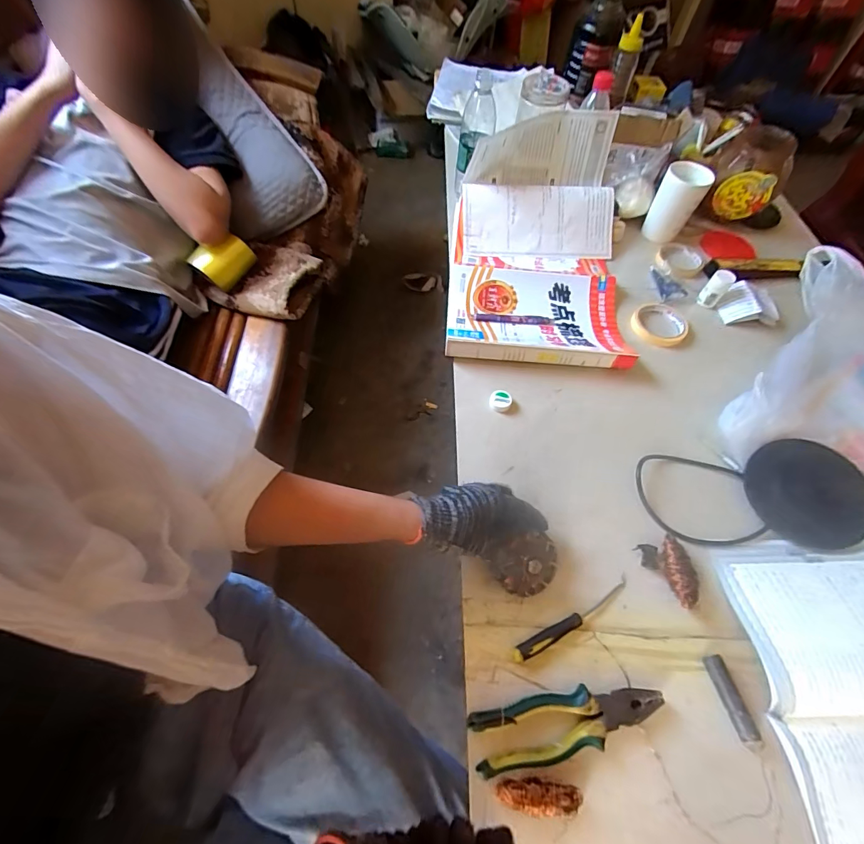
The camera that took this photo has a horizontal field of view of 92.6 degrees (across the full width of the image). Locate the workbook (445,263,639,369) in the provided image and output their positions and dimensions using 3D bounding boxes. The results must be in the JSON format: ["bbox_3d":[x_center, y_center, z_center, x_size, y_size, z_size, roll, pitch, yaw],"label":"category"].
[{"bbox_3d":[0.174,-0.185,0.693,0.284,0.031,0.205,6,58,0],"label":"workbook"}]

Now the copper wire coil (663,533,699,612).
[{"bbox_3d":[0.287,0.174,0.484,0.033,0.028,0.080,11,58,3],"label":"copper wire coil"}]

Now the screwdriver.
[{"bbox_3d":[0.159,0.218,0.460,0.163,0.014,0.019,-25,63,-18],"label":"screwdriver"}]

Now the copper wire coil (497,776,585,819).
[{"bbox_3d":[0.099,0.342,0.377,0.077,0.016,0.025,10,58,2],"label":"copper wire coil"}]

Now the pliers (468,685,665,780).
[{"bbox_3d":[0.135,0.296,0.407,0.190,0.019,0.051,-9,59,-9],"label":"pliers"}]

